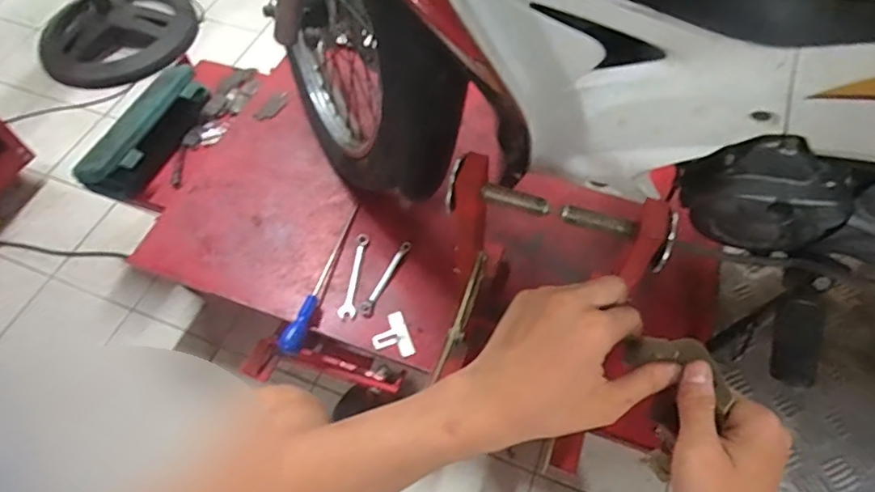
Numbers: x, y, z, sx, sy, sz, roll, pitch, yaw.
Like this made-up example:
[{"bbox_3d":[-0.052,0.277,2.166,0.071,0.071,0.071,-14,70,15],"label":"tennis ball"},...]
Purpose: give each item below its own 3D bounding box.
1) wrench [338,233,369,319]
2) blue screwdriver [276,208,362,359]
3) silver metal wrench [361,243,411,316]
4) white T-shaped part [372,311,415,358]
[{"bbox_3d":[-0.130,0.047,0.876,0.024,0.013,0.147,7,58,5],"label":"wrench"},{"bbox_3d":[-0.179,0.041,0.859,0.033,0.028,0.279,13,59,9],"label":"blue screwdriver"},{"bbox_3d":[-0.081,0.051,0.872,0.019,0.016,0.137,25,62,16],"label":"silver metal wrench"},{"bbox_3d":[-0.068,0.138,0.821,0.056,0.010,0.073,-19,60,-11],"label":"white T-shaped part"}]

